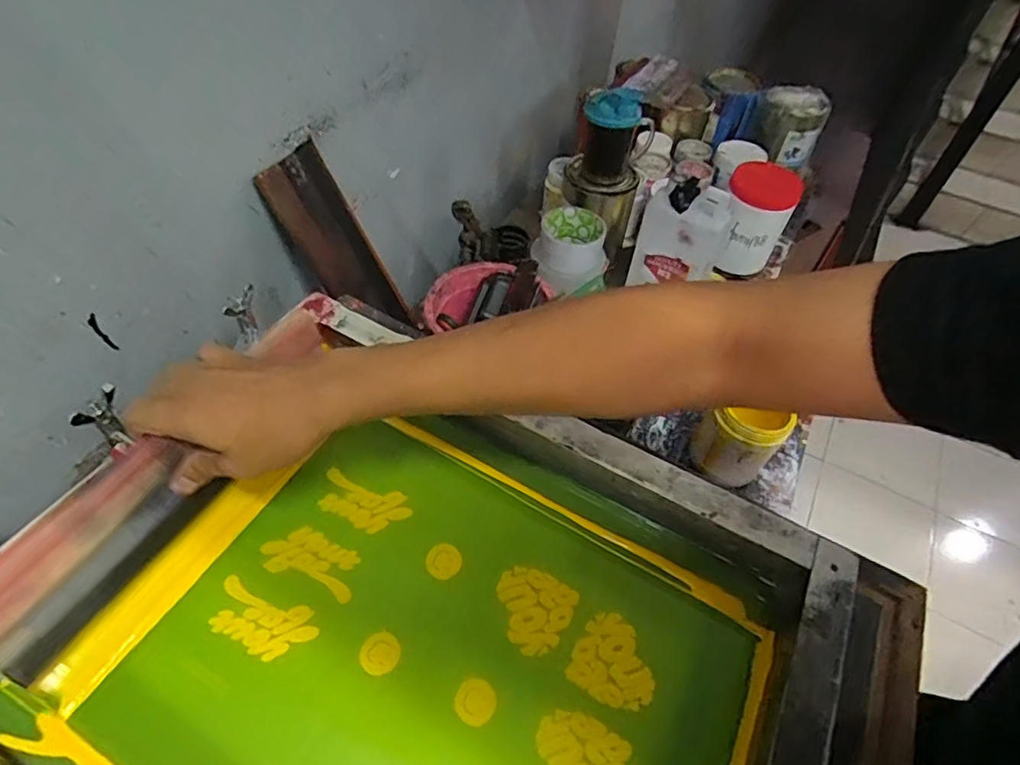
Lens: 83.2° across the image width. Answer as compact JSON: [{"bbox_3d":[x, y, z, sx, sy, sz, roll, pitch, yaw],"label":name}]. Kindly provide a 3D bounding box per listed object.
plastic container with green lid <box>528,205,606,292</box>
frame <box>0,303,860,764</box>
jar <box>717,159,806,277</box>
[{"bbox_3d":[0.080,-0.179,0.768,0.091,0.084,0.080,12,51,6],"label":"plastic container with green lid"},{"bbox_3d":[-0.059,0.169,0.376,0.480,0.056,0.404,27,54,15],"label":"frame"},{"bbox_3d":[0.373,-0.254,0.888,0.099,0.135,0.125,24,53,15],"label":"jar"}]

